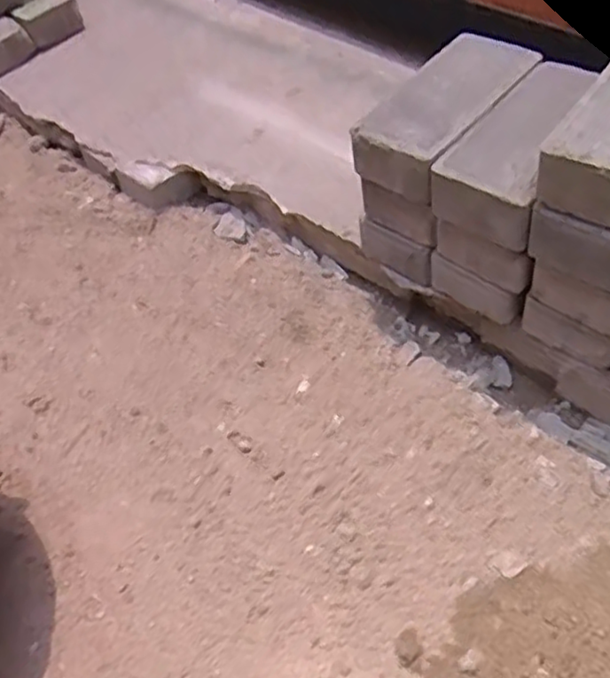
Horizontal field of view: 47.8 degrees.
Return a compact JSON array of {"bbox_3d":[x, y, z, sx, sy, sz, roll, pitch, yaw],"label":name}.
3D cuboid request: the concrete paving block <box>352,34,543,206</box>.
[{"bbox_3d":[0.150,-0.247,0.736,0.104,0.063,0.208,35,75,28],"label":"concrete paving block"}]

